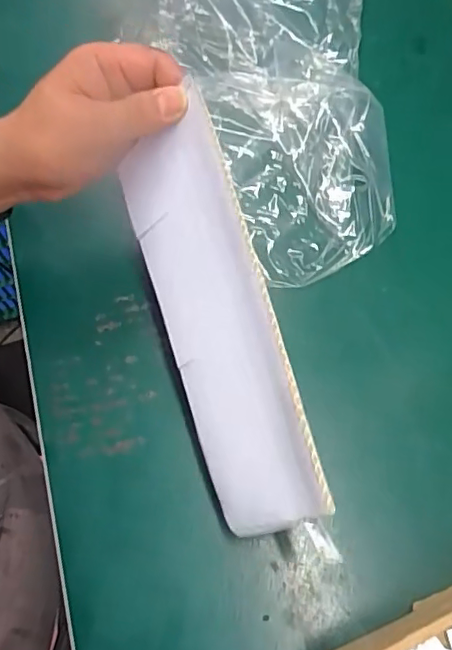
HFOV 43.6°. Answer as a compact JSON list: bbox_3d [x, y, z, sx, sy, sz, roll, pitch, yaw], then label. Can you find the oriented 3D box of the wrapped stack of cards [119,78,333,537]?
[{"bbox_3d":[-0.008,-0.004,0.316,0.013,0.091,0.228,-4,69,-39],"label":"wrapped stack of cards"}]

